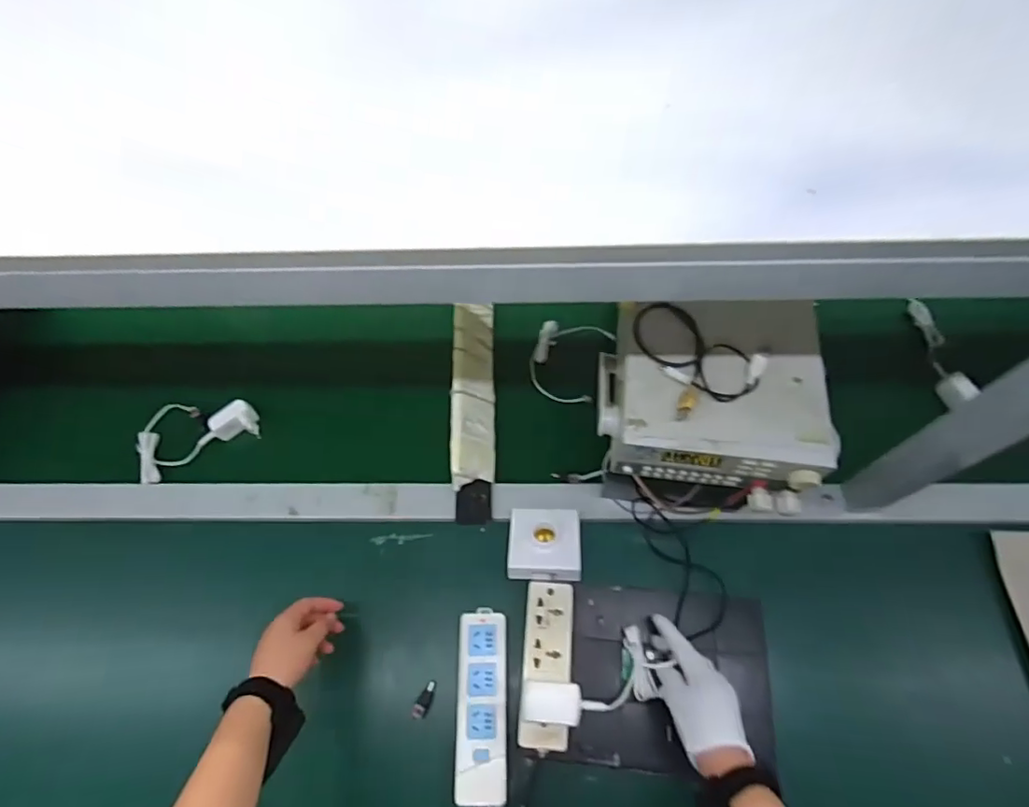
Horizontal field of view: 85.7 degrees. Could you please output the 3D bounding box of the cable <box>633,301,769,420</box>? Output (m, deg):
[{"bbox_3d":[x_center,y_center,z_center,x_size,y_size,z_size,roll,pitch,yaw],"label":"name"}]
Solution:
[{"bbox_3d":[0.201,-0.061,0.609,0.116,0.018,0.135,-18,64,-7],"label":"cable"}]

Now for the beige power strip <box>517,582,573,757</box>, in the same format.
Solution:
[{"bbox_3d":[0.038,0.295,0.634,0.053,0.034,0.170,3,64,4],"label":"beige power strip"}]

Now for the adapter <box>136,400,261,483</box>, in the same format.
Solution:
[{"bbox_3d":[-0.479,0.032,0.828,0.172,0.048,0.114,-30,66,-12],"label":"adapter"}]

